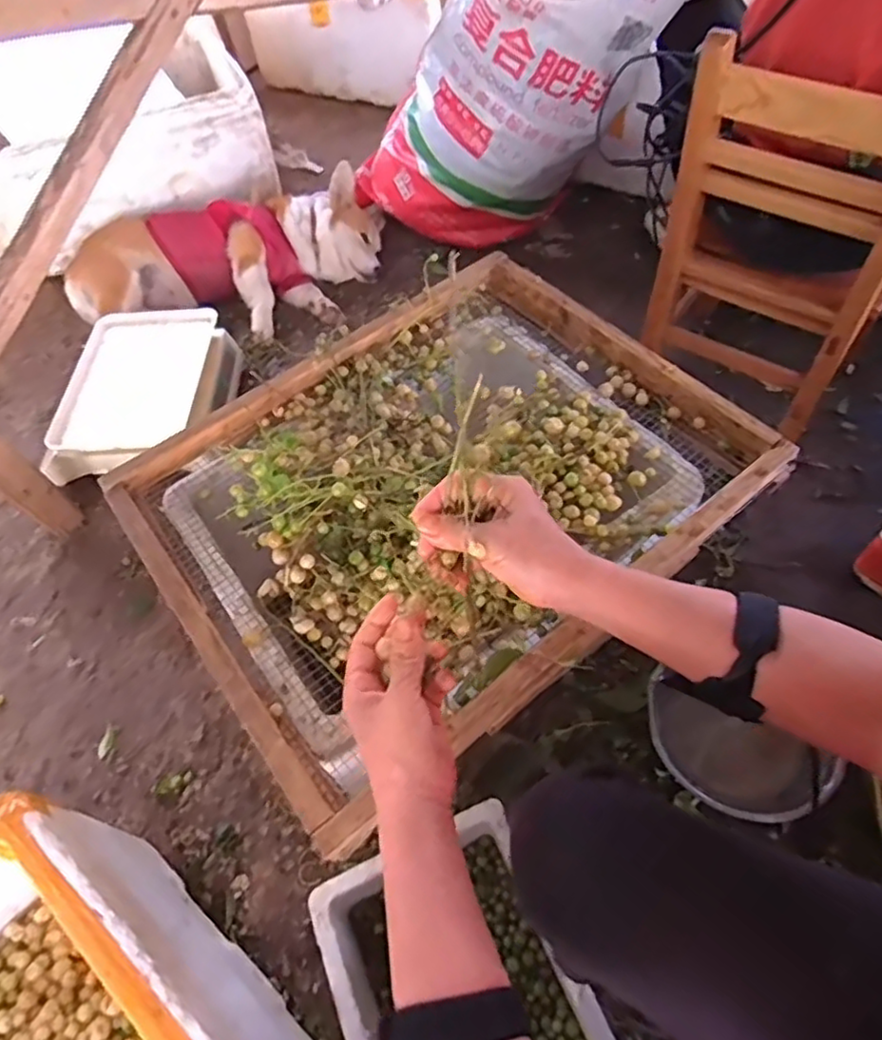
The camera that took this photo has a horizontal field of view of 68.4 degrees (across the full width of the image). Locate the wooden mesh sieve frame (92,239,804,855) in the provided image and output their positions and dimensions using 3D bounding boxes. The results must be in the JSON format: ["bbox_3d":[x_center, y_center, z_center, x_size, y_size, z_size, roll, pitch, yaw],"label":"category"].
[{"bbox_3d":[-0.003,-0.049,0.694,0.591,0.064,0.483,-37,62,-18],"label":"wooden mesh sieve frame"}]

